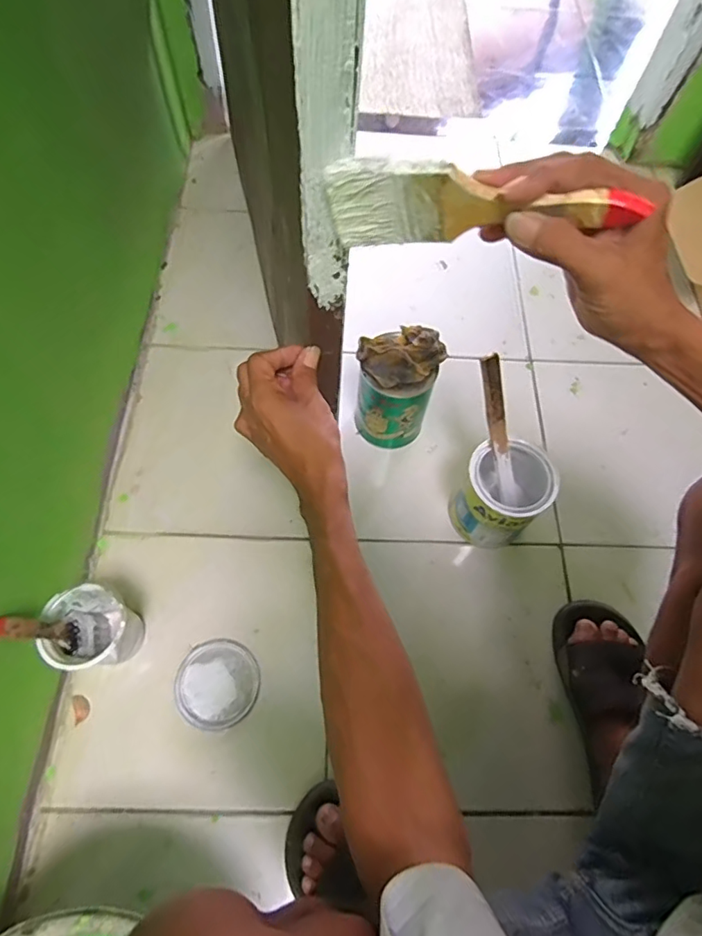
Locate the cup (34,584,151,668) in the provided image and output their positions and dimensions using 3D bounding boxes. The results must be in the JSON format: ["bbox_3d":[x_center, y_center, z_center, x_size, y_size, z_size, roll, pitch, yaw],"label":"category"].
[{"bbox_3d":[-0.282,0.181,0.583,0.082,0.102,0.083,2,64,-3],"label":"cup"}]

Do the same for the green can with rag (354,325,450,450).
[{"bbox_3d":[0.058,-0.107,0.711,0.107,0.166,0.103,2,64,-3],"label":"green can with rag"}]

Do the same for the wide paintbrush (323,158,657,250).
[{"bbox_3d":[0.072,-0.152,0.311,0.172,0.057,0.012,8,62,13],"label":"wide paintbrush"}]

